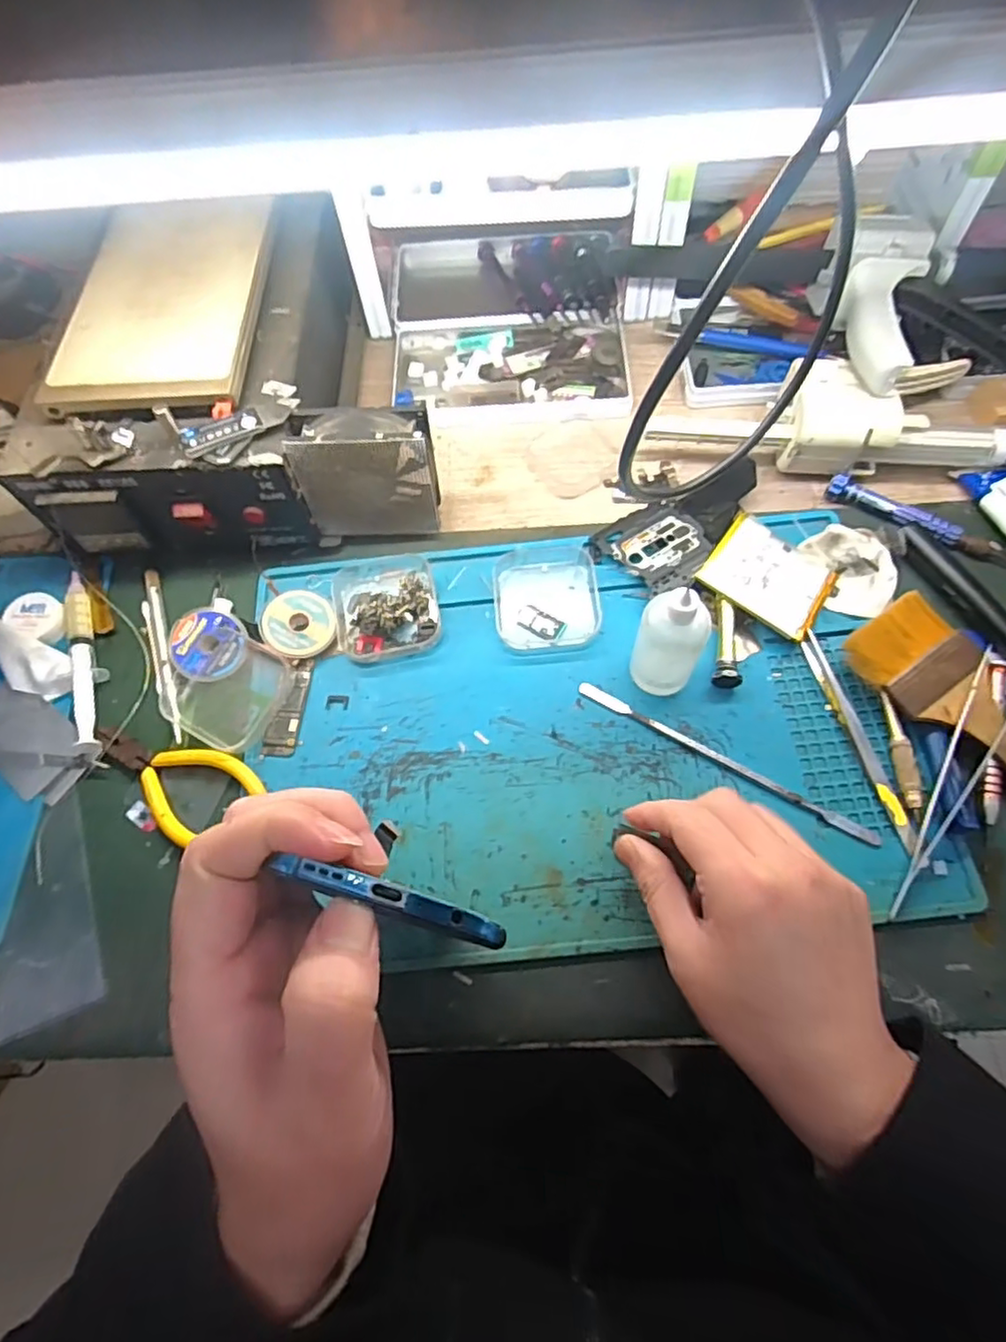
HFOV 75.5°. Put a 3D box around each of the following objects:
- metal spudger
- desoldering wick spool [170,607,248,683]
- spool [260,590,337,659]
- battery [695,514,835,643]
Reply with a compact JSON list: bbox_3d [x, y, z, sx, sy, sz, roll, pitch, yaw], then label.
[{"bbox_3d":[0.120,0.048,0.358,0.172,0.008,0.008,29,71,15],"label":"metal spudger"},{"bbox_3d":[-0.180,-0.016,0.400,0.042,0.014,0.046,-1,66,2],"label":"desoldering wick spool"},{"bbox_3d":[-0.124,-0.029,0.398,0.042,0.013,0.044,-1,66,2],"label":"spool"},{"bbox_3d":[0.161,-0.058,0.391,0.070,0.008,0.060,36,71,8],"label":"battery"}]

